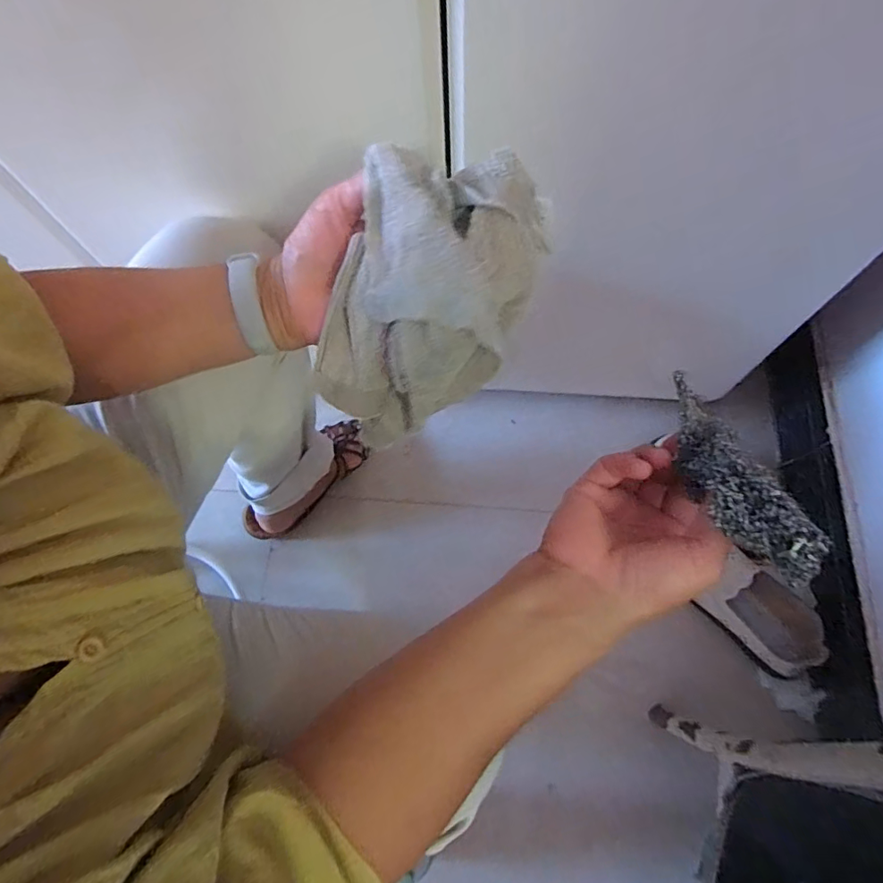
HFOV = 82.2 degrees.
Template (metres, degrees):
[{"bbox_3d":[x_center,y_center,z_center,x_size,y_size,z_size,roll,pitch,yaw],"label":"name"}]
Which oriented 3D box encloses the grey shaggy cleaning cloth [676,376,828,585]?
[{"bbox_3d":[0.145,0.016,0.262,0.034,0.028,0.118,-13,46,-2],"label":"grey shaggy cleaning cloth"}]

